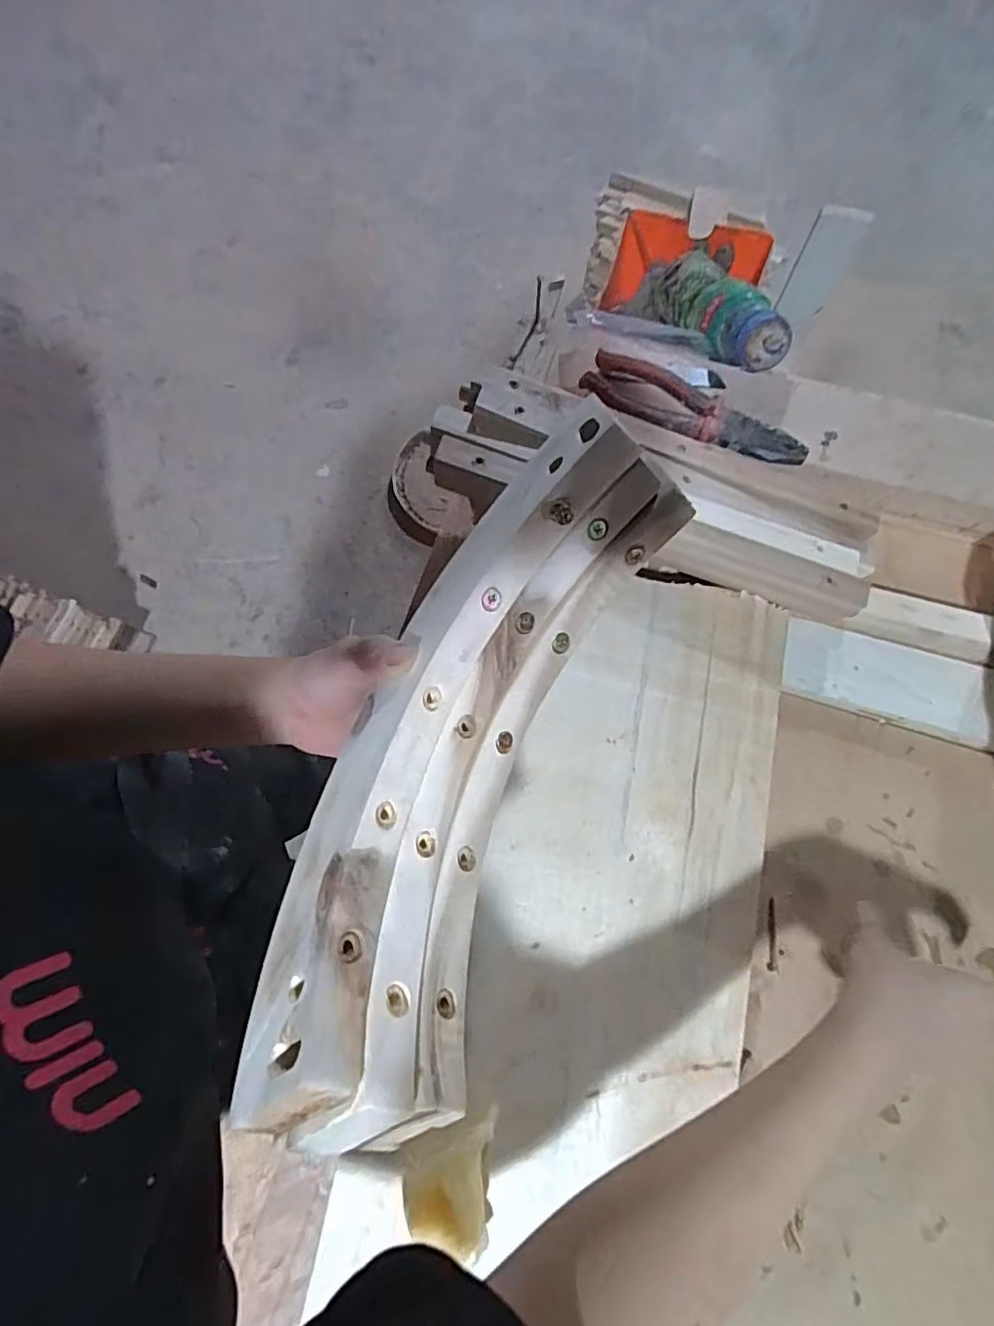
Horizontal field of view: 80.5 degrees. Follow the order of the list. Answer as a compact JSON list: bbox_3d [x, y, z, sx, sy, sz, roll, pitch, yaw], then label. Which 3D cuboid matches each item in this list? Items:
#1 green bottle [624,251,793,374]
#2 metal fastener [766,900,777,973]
[{"bbox_3d":[0.180,-0.326,0.537,0.050,0.053,0.239,-16,44,-2],"label":"green bottle"},{"bbox_3d":[0.192,0.190,0.410,0.007,0.004,0.046,7,76,4],"label":"metal fastener"}]

